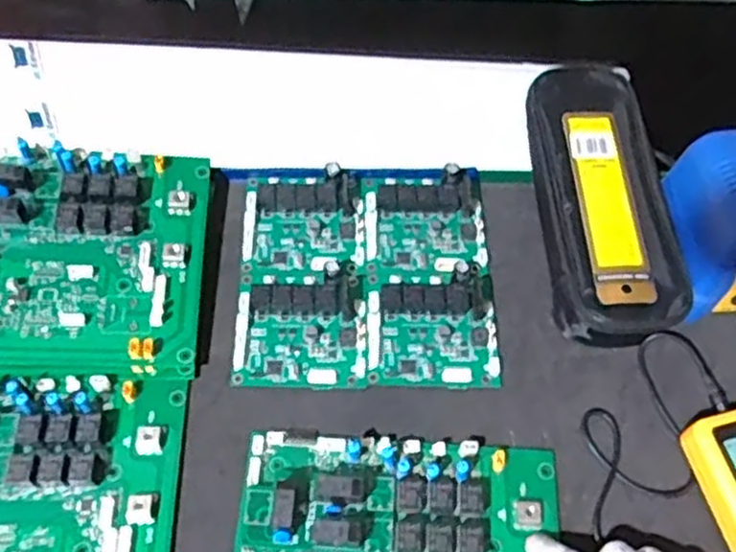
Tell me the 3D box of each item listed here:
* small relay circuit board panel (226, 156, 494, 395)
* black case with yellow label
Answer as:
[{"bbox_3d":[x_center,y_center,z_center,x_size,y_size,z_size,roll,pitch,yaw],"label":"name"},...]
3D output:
[{"bbox_3d":[-0.002,-0.006,0.560,0.187,0.023,0.182,0,60,0],"label":"small relay circuit board panel"},{"bbox_3d":[0.177,-0.059,0.571,0.097,0.044,0.231,-3,60,-2],"label":"black case with yellow label"}]

